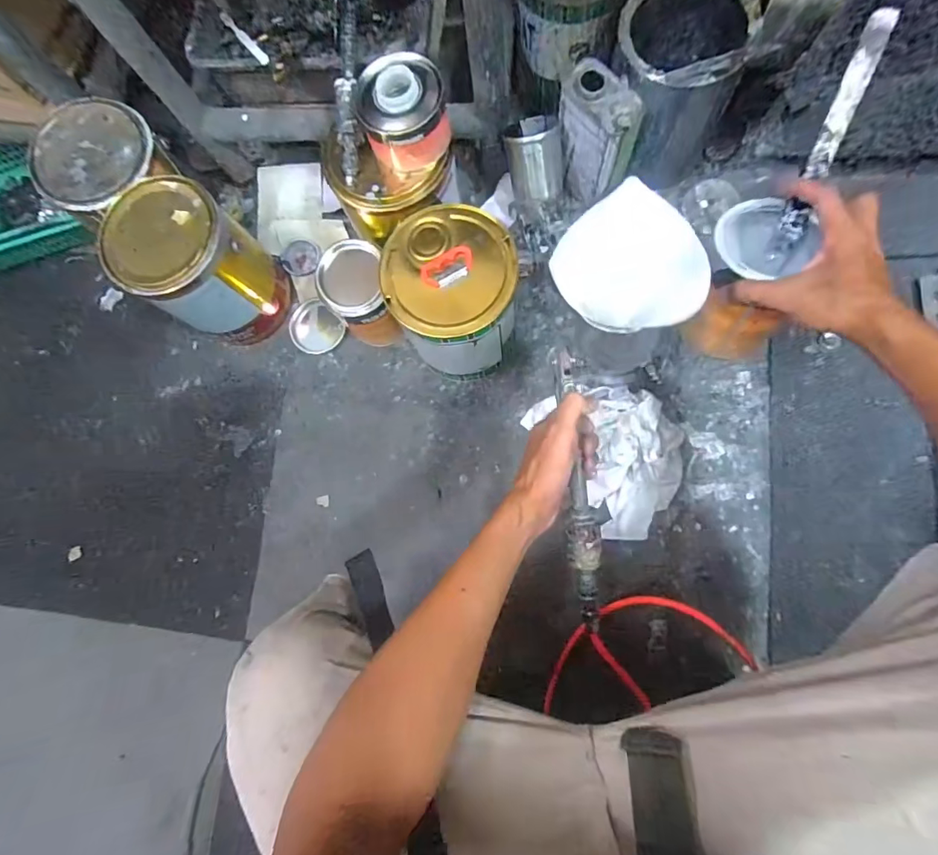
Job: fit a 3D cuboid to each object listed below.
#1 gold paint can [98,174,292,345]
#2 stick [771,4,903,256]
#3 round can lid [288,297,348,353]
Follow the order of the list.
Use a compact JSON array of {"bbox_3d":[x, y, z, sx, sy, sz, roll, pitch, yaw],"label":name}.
[{"bbox_3d":[-0.383,-0.230,0.702,0.156,0.212,0.153,-1,83,8],"label":"gold paint can"},{"bbox_3d":[0.321,-0.251,0.433,0.021,0.016,0.191,11,125,7],"label":"stick"},{"bbox_3d":[-0.254,-0.163,0.785,0.095,0.005,0.077,39,89,11],"label":"round can lid"}]

